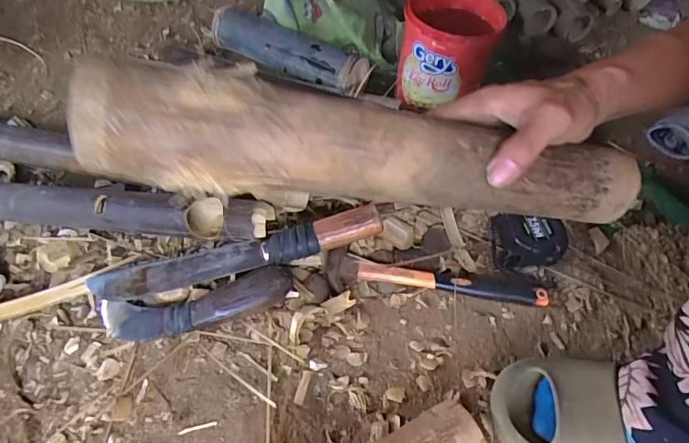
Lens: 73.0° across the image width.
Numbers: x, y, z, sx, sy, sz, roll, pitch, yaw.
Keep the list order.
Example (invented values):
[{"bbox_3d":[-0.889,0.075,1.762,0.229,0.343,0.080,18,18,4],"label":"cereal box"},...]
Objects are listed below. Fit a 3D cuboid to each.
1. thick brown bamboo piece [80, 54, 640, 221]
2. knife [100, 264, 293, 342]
[{"bbox_3d":[0.037,-0.043,0.309,0.381,0.054,0.046,6,52,-20],"label":"thick brown bamboo piece"},{"bbox_3d":[-0.168,0.094,0.528,0.215,0.046,0.053,-8,55,-7],"label":"knife"}]

